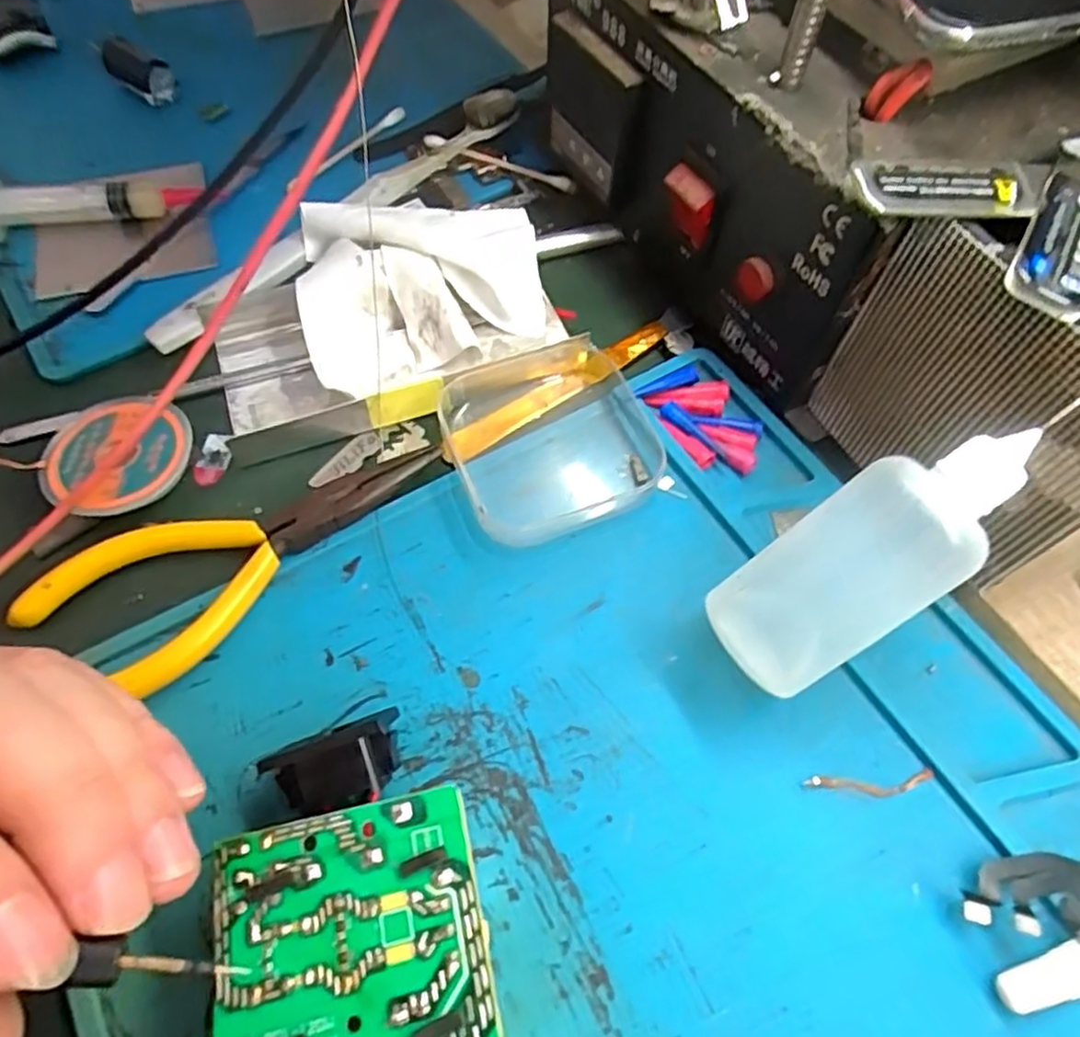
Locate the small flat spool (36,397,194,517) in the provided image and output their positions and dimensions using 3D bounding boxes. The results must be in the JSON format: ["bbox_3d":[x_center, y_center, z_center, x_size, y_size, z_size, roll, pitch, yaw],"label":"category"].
[{"bbox_3d":[-0.137,-0.021,0.233,0.040,0.012,0.043,0,60,-1],"label":"small flat spool"}]

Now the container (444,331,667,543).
[{"bbox_3d":[0.005,-0.027,0.238,0.066,0.017,0.059,-20,62,-12],"label":"container"}]

